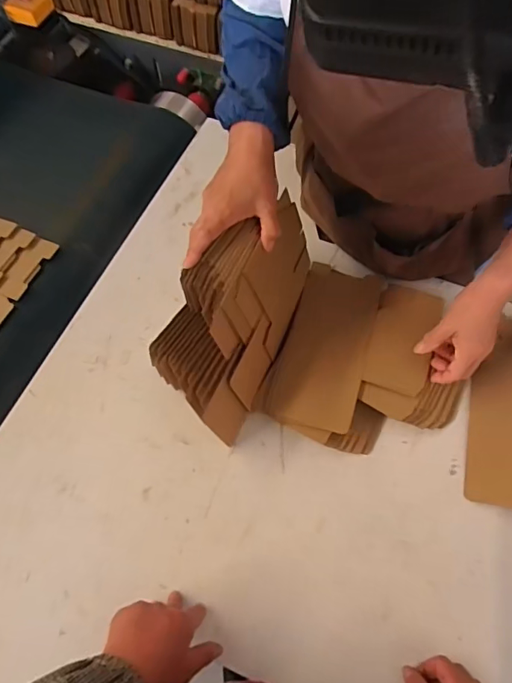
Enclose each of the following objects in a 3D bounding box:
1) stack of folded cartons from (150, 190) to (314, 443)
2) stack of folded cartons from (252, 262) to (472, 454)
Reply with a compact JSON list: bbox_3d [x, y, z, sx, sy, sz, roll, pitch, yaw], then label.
[{"bbox_3d":[-0.023,-0.043,0.623,0.132,0.206,0.284,24,66,12],"label":"stack of folded cartons"},{"bbox_3d":[0.162,0.032,0.660,0.255,0.059,0.246,21,68,9],"label":"stack of folded cartons"}]

